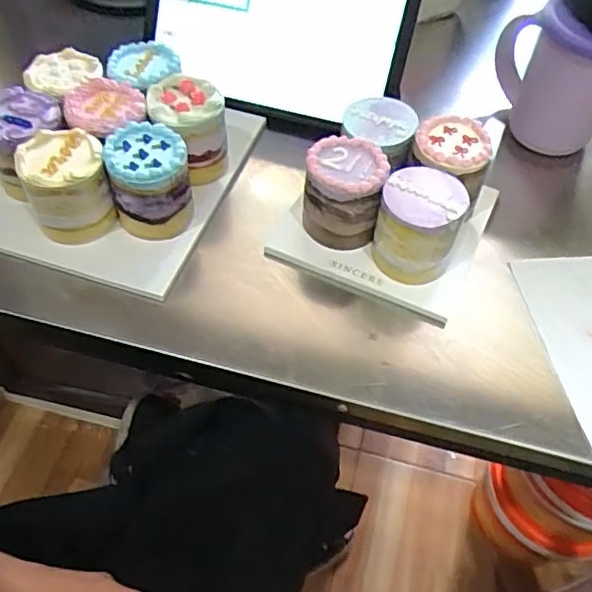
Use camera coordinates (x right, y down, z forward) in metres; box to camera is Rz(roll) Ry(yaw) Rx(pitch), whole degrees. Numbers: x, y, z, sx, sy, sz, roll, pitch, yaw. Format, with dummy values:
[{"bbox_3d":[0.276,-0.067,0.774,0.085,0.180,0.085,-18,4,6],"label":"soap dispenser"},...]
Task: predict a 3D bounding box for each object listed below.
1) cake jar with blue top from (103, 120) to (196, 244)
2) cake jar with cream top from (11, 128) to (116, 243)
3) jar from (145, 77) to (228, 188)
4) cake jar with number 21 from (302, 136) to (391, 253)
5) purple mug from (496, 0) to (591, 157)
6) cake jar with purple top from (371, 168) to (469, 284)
[{"bbox_3d":[-0.107,-0.085,0.442,0.055,0.066,0.057,2,54,-2],"label":"cake jar with blue top"},{"bbox_3d":[-0.165,-0.079,0.433,0.055,0.062,0.052,2,54,-2],"label":"cake jar with cream top"},{"bbox_3d":[-0.084,-0.130,0.473,0.056,0.064,0.057,2,54,-2],"label":"jar"},{"bbox_3d":[0.035,-0.076,0.441,0.056,0.063,0.053,11,55,5],"label":"cake jar with number 21"},{"bbox_3d":[0.225,-0.204,0.507,0.082,0.132,0.127,-25,60,-20],"label":"purple mug"},{"bbox_3d":[0.089,-0.052,0.430,0.056,0.060,0.060,13,55,6],"label":"cake jar with purple top"}]

